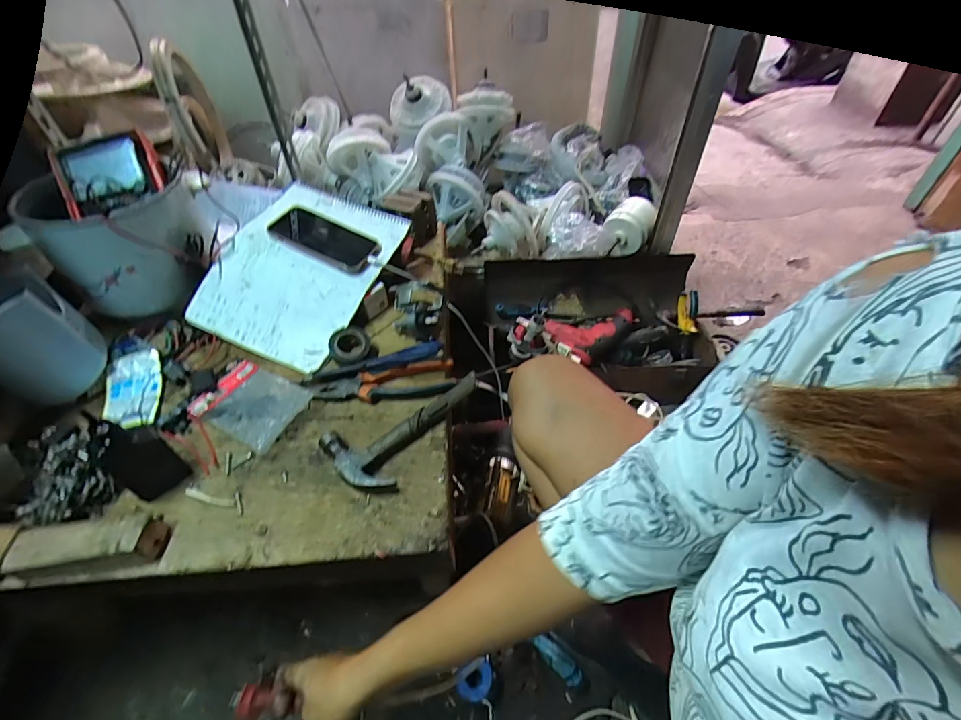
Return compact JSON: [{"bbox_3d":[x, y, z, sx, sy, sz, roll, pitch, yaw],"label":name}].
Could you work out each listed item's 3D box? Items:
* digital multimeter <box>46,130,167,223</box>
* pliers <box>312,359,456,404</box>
[{"bbox_3d":[-0.544,-0.274,0.658,0.132,0.032,0.118,-25,85,-15],"label":"digital multimeter"},{"bbox_3d":[-0.130,0.033,0.600,0.184,0.015,0.051,-7,46,-5],"label":"pliers"}]

